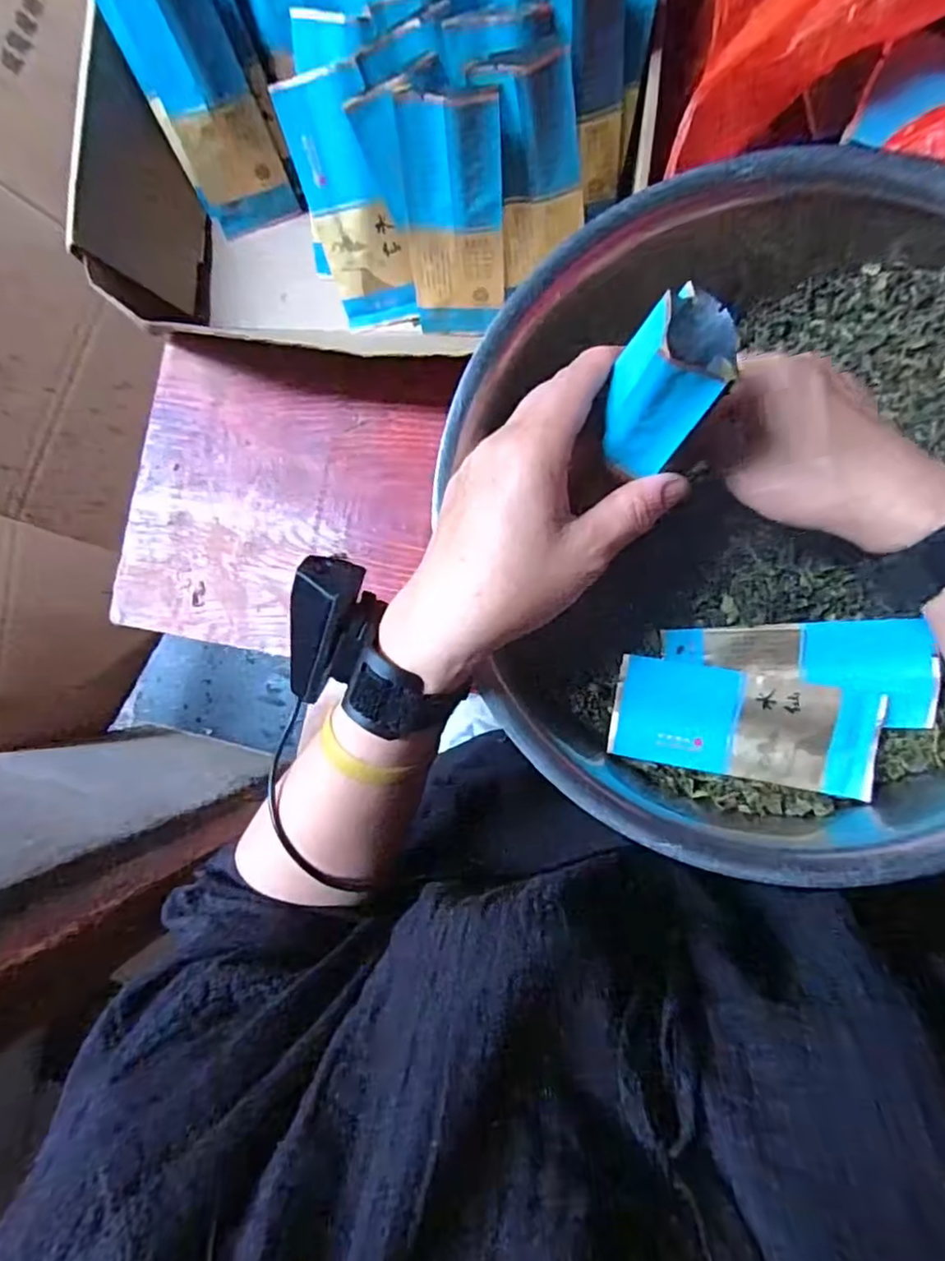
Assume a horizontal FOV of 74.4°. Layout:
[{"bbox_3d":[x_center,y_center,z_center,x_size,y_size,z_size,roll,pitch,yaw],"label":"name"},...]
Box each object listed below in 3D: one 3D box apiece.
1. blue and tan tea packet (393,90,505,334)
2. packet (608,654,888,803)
[{"bbox_3d":[-0.009,-0.226,0.353,0.053,0.124,0.010,8,61,6],"label":"blue and tan tea packet"},{"bbox_3d":[0.141,0.049,0.323,0.130,0.007,0.055,9,89,6],"label":"packet"}]

